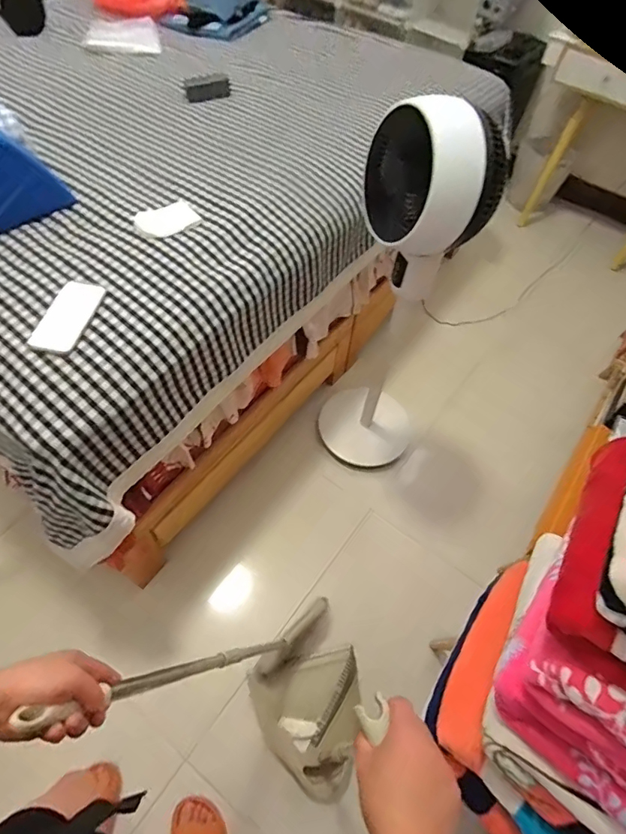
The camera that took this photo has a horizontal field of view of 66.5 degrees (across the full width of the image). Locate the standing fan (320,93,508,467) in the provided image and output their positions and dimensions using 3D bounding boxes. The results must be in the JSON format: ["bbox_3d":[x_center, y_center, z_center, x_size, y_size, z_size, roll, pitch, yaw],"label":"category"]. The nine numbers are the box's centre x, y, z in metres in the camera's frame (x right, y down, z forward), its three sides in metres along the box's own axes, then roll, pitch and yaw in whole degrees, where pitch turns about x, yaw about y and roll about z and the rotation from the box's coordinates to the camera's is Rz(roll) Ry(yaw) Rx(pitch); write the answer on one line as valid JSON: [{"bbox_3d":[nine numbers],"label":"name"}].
[{"bbox_3d":[0.198,-0.211,1.233,0.285,1.051,0.243,16,56,7],"label":"standing fan"}]

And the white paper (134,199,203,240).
[{"bbox_3d":[-0.324,-0.437,1.058,0.128,0.006,0.100,-32,64,-19],"label":"white paper"}]

